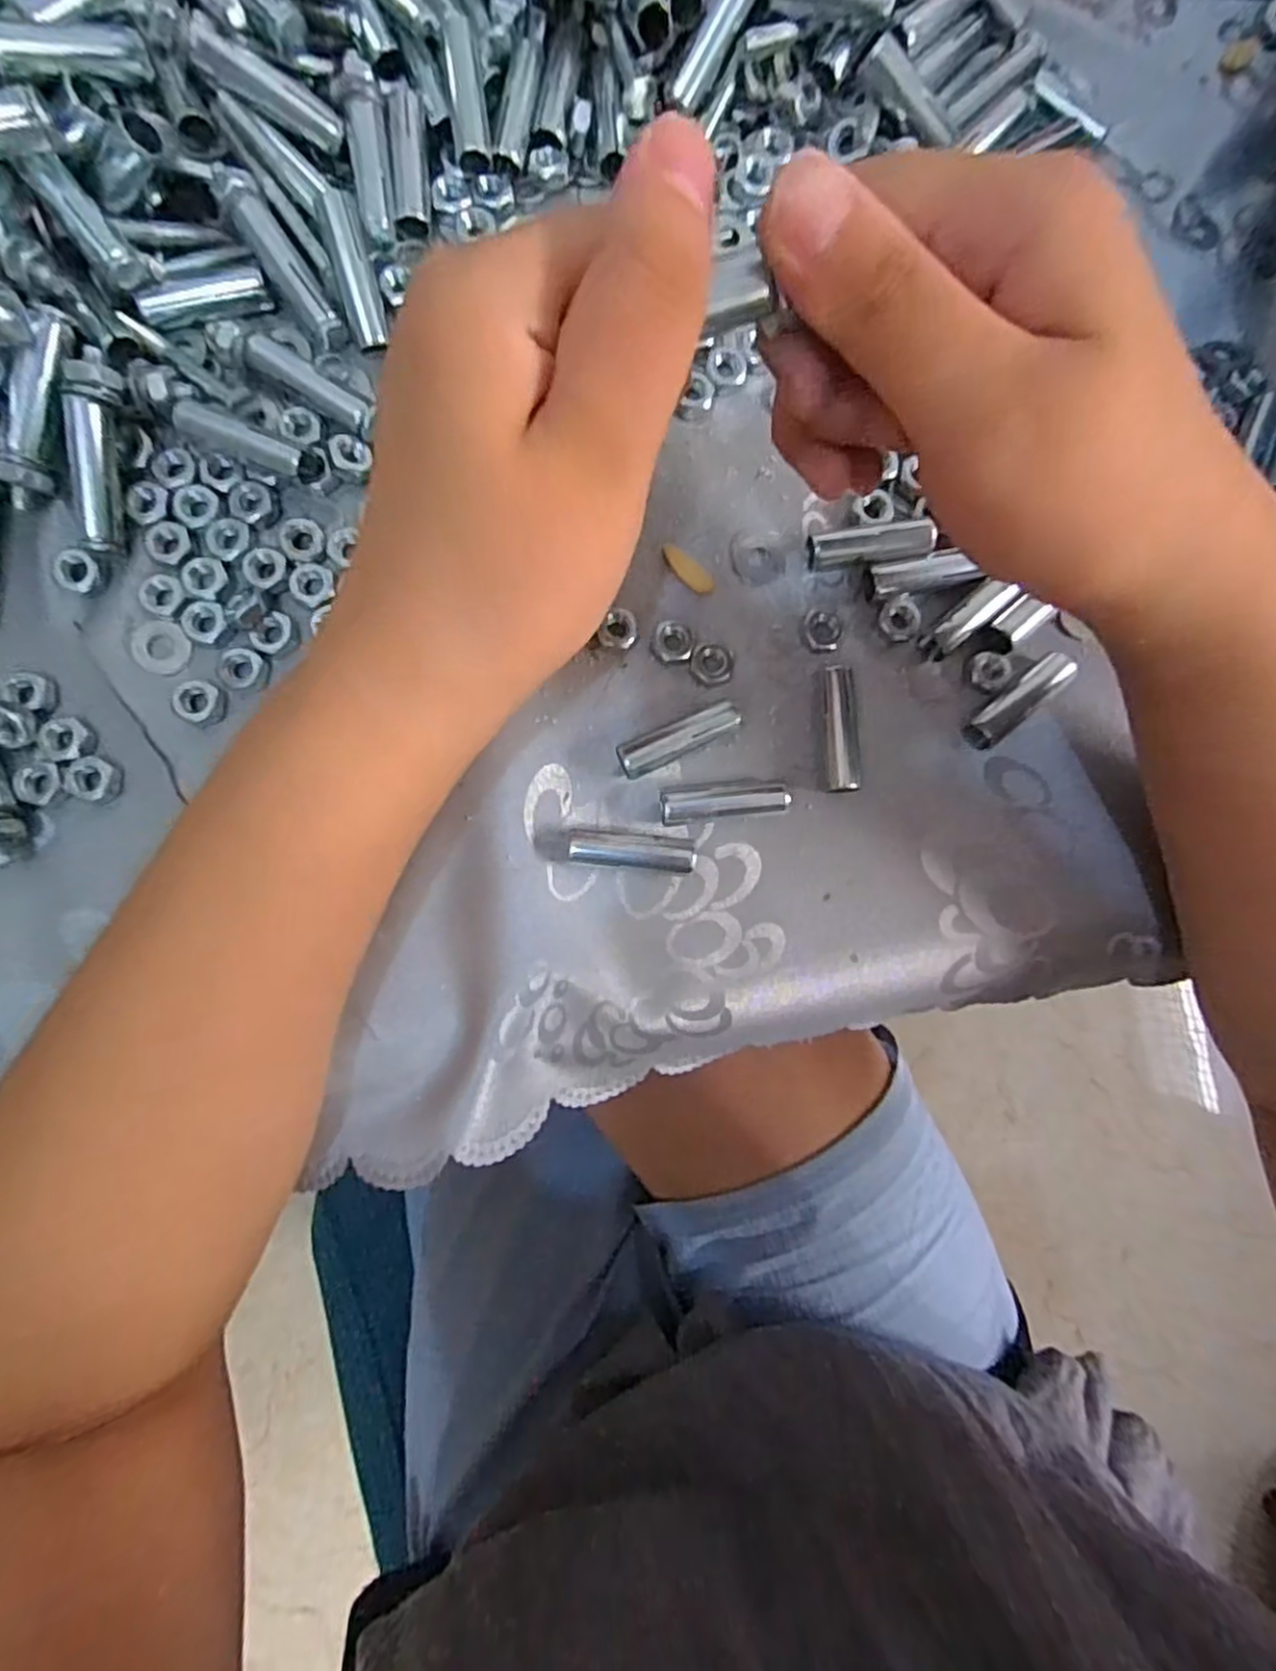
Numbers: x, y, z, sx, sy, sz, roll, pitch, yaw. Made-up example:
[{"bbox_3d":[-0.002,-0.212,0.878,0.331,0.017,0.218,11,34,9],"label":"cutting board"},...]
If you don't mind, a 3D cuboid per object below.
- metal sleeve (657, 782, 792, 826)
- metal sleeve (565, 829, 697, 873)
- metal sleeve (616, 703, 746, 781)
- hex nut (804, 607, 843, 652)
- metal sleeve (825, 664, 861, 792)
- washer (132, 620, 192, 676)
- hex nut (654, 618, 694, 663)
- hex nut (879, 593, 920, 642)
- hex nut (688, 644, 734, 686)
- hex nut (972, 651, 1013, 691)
[{"bbox_3d":[0.026,-0.011,0.221,0.038,0.010,0.012,-6,86,-4],"label":"metal sleeve"},{"bbox_3d":[-0.002,0.005,0.218,0.038,0.010,0.011,6,85,-3],"label":"metal sleeve"},{"bbox_3d":[0.013,-0.030,0.222,0.039,0.010,0.011,-26,88,-5],"label":"metal sleeve"},{"bbox_3d":[0.060,-0.067,0.231,0.012,0.004,0.014,19,85,-2],"label":"hex nut"},{"bbox_3d":[0.064,-0.033,0.225,0.010,0.010,0.038,-1,86,-4],"label":"metal sleeve"},{"bbox_3d":[-0.147,-0.058,0.218,0.019,0.004,0.016,15,85,-2],"label":"washer"},{"bbox_3d":[0.011,-0.062,0.226,0.013,0.004,0.013,-1,86,-4],"label":"hex nut"},{"bbox_3d":[0.086,-0.071,0.232,0.013,0.004,0.014,30,84,-1],"label":"hex nut"},{"bbox_3d":[0.024,-0.055,0.227,0.014,0.007,0.014,44,84,1],"label":"hex nut"},{"bbox_3d":[0.116,-0.054,0.233,0.012,0.004,0.012,11,85,-3],"label":"hex nut"}]

